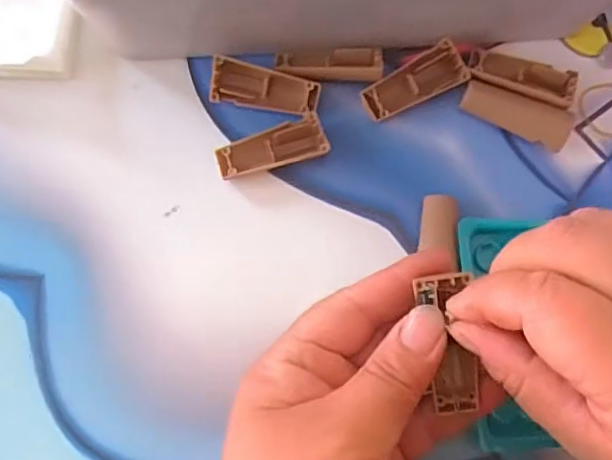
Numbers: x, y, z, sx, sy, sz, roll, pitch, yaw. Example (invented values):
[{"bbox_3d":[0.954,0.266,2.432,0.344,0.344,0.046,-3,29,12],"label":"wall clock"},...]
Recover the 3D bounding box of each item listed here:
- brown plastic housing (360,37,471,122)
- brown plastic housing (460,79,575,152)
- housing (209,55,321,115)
[{"bbox_3d":[0.051,-0.069,0.282,0.050,0.007,0.021,-29,78,-7],"label":"brown plastic housing"},{"bbox_3d":[0.097,-0.054,0.282,0.049,0.007,0.018,26,77,6],"label":"brown plastic housing"},{"bbox_3d":[-0.019,-0.065,0.279,0.050,0.010,0.016,15,76,3],"label":"housing"}]

